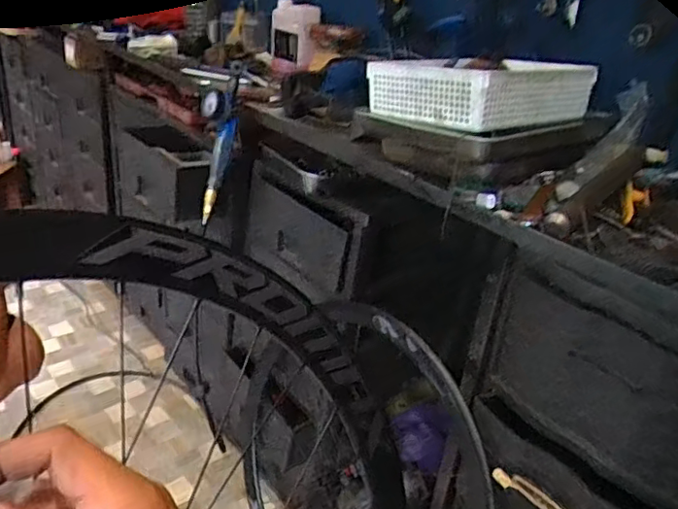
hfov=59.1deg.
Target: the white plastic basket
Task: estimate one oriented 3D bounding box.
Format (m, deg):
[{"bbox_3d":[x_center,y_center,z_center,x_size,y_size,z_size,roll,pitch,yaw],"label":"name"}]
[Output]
[{"bbox_3d":[0.248,-0.287,1.023,0.316,0.093,0.243,-17,35,-39],"label":"white plastic basket"}]

